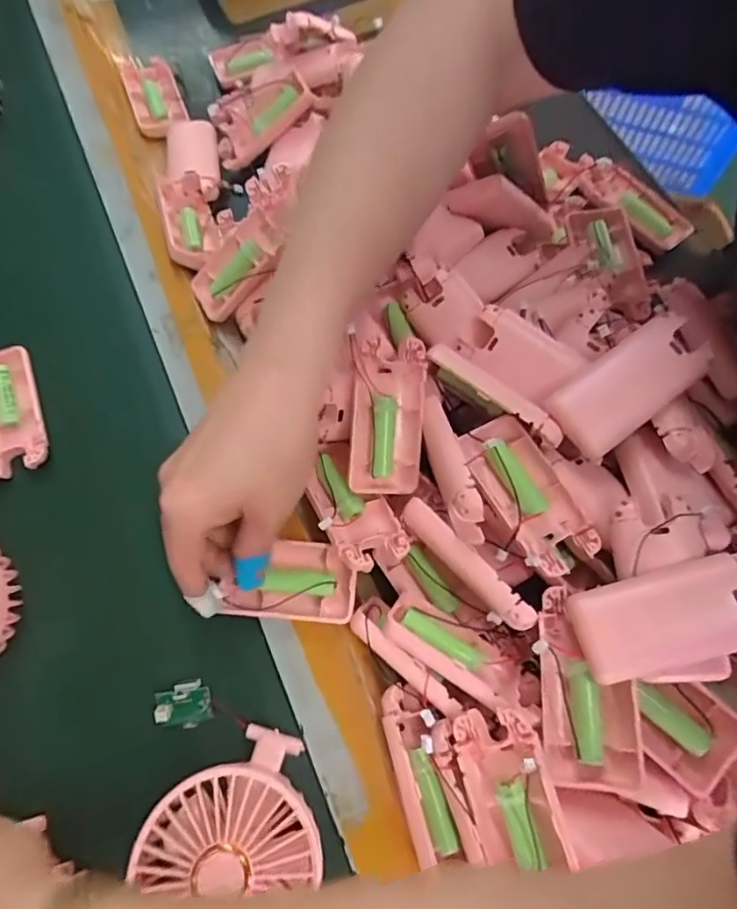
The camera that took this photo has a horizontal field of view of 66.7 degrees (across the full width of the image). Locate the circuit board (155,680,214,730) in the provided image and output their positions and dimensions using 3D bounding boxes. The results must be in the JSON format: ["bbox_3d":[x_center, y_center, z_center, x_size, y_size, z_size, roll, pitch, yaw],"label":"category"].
[{"bbox_3d":[-0.104,0.142,0.318,0.030,0.013,0.023,-13,68,-6],"label":"circuit board"}]

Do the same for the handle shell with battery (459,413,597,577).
[{"bbox_3d":[0.092,0.022,0.327,0.044,0.019,0.093,-23,70,-10],"label":"handle shell with battery"}]

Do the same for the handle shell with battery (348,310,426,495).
[{"bbox_3d":[0.012,-0.029,0.341,0.045,0.022,0.104,-1,95,-1],"label":"handle shell with battery"}]

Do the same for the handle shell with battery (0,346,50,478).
[{"bbox_3d":[-0.254,-0.030,0.388,0.047,0.013,0.095,-21,70,-10],"label":"handle shell with battery"}]

